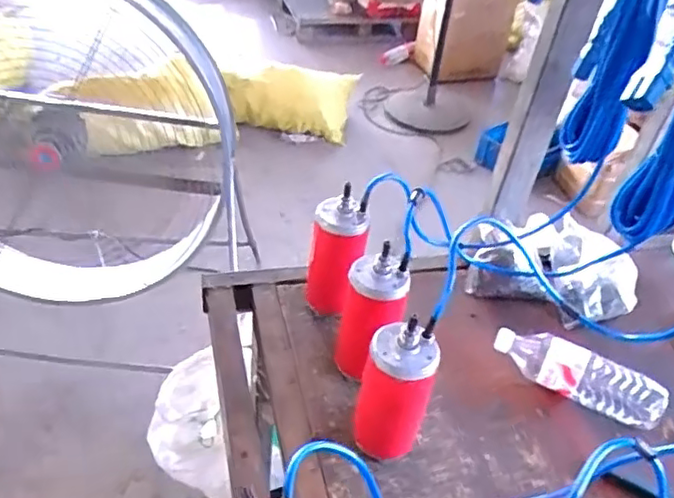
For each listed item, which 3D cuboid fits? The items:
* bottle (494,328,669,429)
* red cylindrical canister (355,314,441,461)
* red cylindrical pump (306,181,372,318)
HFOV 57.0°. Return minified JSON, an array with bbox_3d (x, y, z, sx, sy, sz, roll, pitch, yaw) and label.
[{"bbox_3d":[0.331,0.176,0.862,0.230,0.060,0.058,26,43,21],"label":"bottle"},{"bbox_3d":[0.067,0.176,0.717,0.080,0.193,0.062,14,40,8],"label":"red cylindrical canister"},{"bbox_3d":[-0.001,0.004,0.898,0.077,0.205,0.074,4,40,-4],"label":"red cylindrical pump"}]

